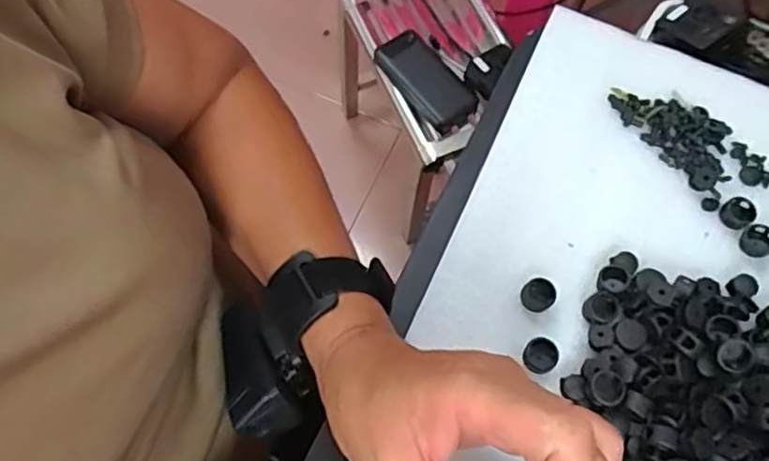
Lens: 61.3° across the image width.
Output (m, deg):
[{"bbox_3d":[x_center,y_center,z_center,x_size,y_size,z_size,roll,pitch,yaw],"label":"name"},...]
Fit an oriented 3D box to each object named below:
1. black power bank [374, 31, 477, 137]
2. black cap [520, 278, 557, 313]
[{"bbox_3d":[0.059,-0.212,0.914,0.076,0.023,0.160,-37,73,-14],"label":"black power bank"},{"bbox_3d":[0.082,0.035,0.346,0.017,0.008,0.017,0,68,-1],"label":"black cap"}]

